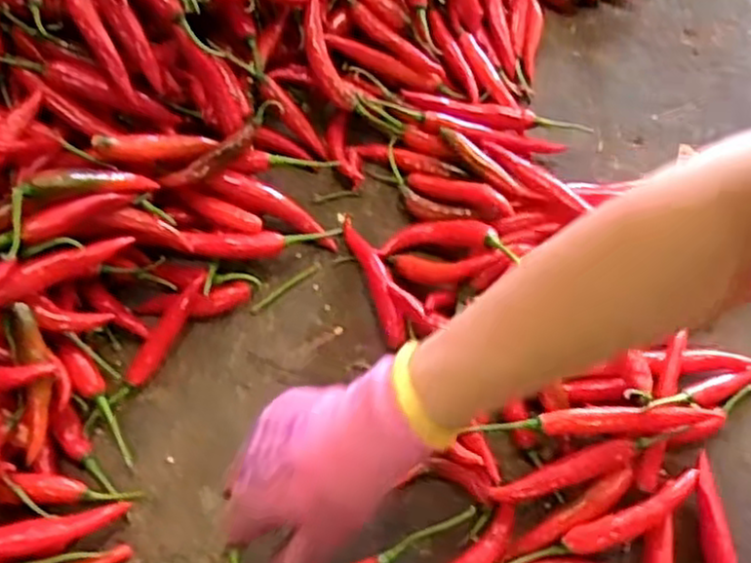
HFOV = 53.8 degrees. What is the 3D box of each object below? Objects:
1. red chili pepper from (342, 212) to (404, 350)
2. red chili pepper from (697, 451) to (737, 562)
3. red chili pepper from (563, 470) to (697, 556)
[{"bbox_3d":[-0.003,-0.006,0.572,0.015,0.025,0.118,-19,64,-6],"label":"red chili pepper"},{"bbox_3d":[0.228,0.190,0.486,0.016,0.024,0.150,-1,63,3],"label":"red chili pepper"},{"bbox_3d":[0.175,0.155,0.494,0.105,0.022,0.020,-23,64,-8],"label":"red chili pepper"}]

